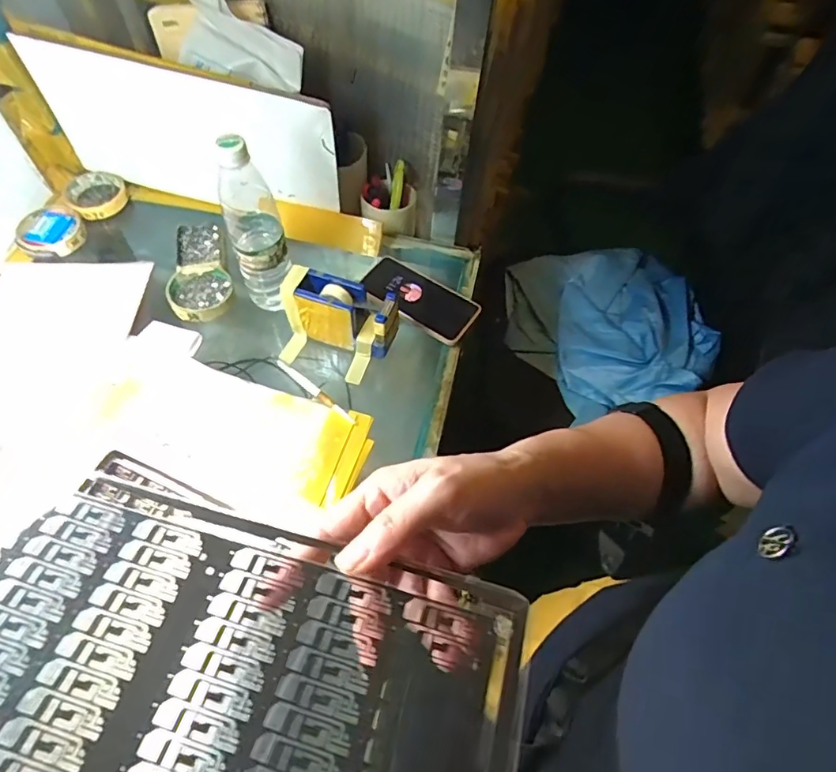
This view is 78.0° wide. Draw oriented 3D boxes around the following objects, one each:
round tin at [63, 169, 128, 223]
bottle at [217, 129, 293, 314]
[{"bbox_3d":[-0.488,-0.291,0.790,0.084,0.029,0.091,1,59,-2],"label":"round tin"},{"bbox_3d":[-0.189,-0.180,0.602,0.060,0.223,0.059,-14,61,-11],"label":"bottle"}]

